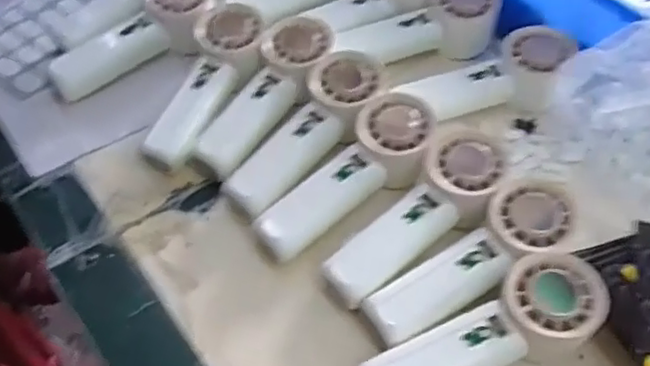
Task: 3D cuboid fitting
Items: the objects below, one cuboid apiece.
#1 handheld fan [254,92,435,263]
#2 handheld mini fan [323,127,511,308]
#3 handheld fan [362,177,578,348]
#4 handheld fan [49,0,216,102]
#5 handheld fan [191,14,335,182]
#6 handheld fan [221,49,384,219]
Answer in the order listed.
[{"bbox_3d":[0.021,0.000,0.465,0.059,0.053,0.155,35,58,23],"label":"handheld fan"},{"bbox_3d":[0.068,0.028,0.449,0.062,0.052,0.157,34,57,22],"label":"handheld mini fan"},{"bbox_3d":[0.099,0.057,0.426,0.156,0.051,0.053,-30,58,-24],"label":"handheld fan"},{"bbox_3d":[-0.161,-0.125,0.546,0.156,0.052,0.055,-34,60,-26],"label":"handheld fan"},{"bbox_3d":[-0.045,-0.069,0.520,0.056,0.048,0.165,22,53,14],"label":"handheld fan"},{"bbox_3d":[-0.011,-0.036,0.499,0.056,0.053,0.161,29,55,19],"label":"handheld fan"}]

